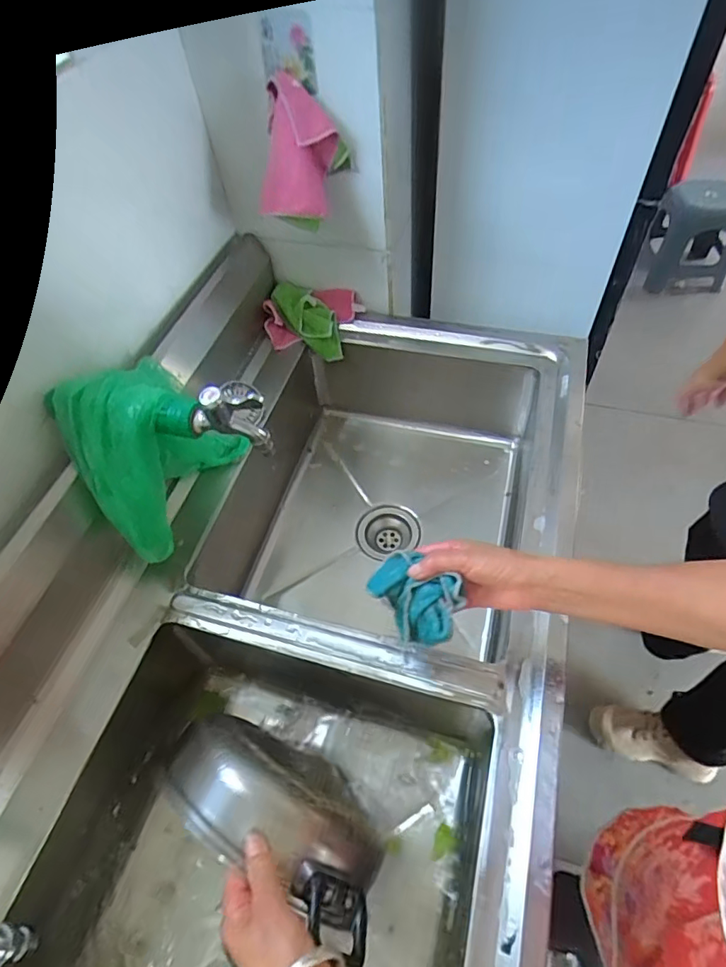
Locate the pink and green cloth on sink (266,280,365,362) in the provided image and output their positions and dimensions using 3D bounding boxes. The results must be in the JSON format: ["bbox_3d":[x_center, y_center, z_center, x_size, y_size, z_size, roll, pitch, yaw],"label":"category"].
[{"bbox_3d":[-0.086,-0.271,0.848,0.147,0.045,0.109,9,87,5],"label":"pink and green cloth on sink"}]

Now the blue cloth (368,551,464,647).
[{"bbox_3d":[0.053,0.114,0.504,0.053,0.077,0.089,-39,60,-22],"label":"blue cloth"}]

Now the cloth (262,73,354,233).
[{"bbox_3d":[-0.076,-0.410,0.643,0.112,0.148,0.046,3,54,7],"label":"cloth"}]

